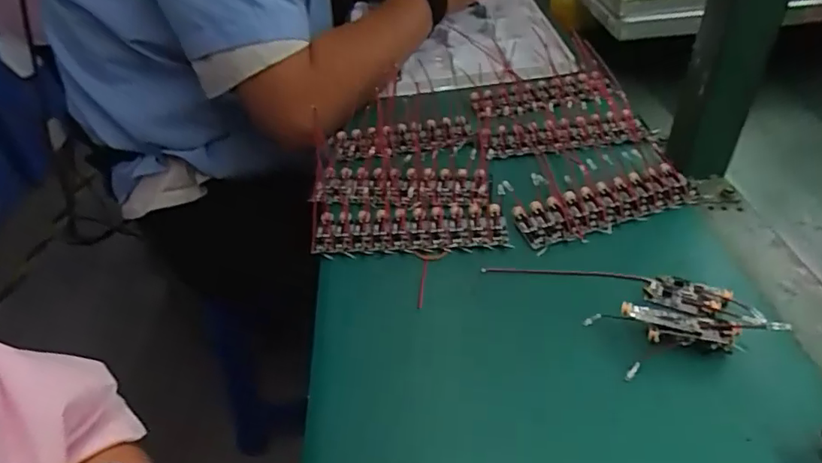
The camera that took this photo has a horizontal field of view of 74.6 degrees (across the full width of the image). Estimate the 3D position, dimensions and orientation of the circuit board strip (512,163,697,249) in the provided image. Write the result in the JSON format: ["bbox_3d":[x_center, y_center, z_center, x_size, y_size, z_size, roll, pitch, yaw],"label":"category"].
[{"bbox_3d":[0.161,-0.023,0.445,0.153,0.007,0.045,-17,41,-13],"label":"circuit board strip"}]

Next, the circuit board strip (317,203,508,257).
[{"bbox_3d":[-0.001,-0.001,0.443,0.153,0.013,0.052,-4,40,2],"label":"circuit board strip"}]

